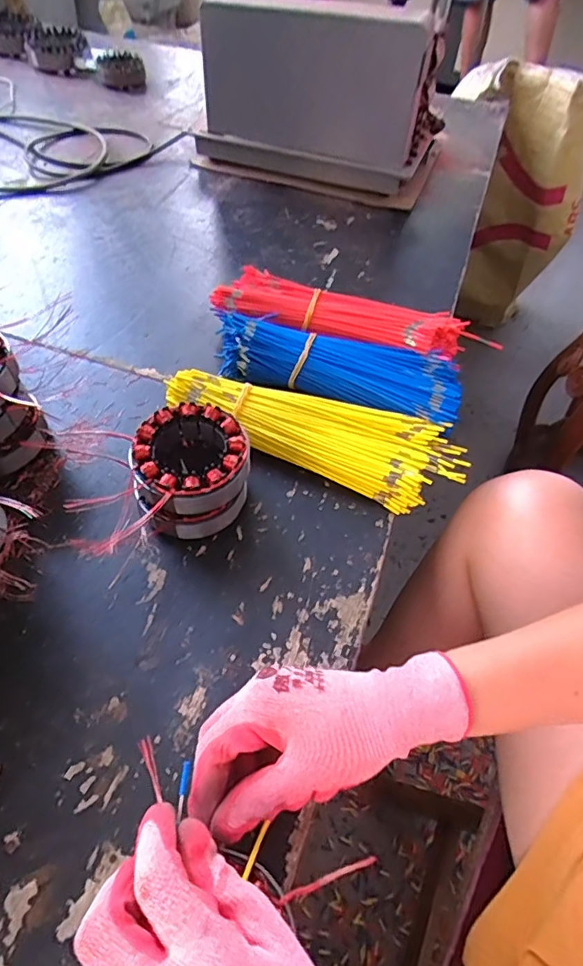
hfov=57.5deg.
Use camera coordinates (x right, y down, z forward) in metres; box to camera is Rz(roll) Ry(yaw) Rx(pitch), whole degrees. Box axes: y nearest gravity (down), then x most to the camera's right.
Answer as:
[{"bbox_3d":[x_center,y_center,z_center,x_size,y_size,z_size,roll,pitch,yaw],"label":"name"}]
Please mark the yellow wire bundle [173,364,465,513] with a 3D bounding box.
[{"bbox_3d":[0.022,-0.049,0.488,0.263,0.041,0.082,22,55,11],"label":"yellow wire bundle"}]

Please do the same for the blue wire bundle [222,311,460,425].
[{"bbox_3d":[0.043,-0.114,0.532,0.248,0.048,0.084,19,54,9],"label":"blue wire bundle"}]

